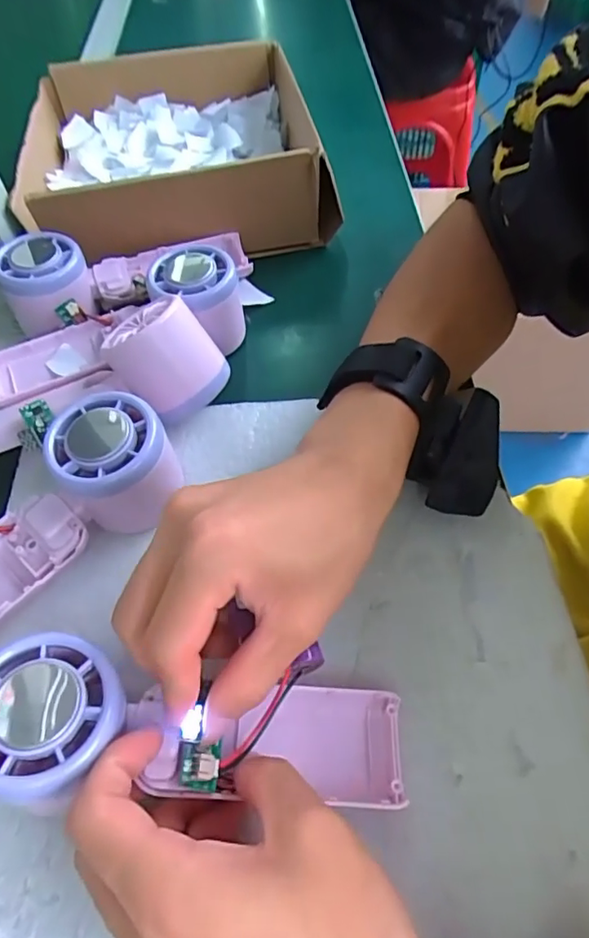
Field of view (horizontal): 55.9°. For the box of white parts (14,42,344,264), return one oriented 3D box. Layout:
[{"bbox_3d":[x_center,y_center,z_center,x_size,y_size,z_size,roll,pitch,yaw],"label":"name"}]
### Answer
[{"bbox_3d":[-0.100,-0.264,0.457,0.226,0.069,0.220,-12,58,-7],"label":"box of white parts"}]

